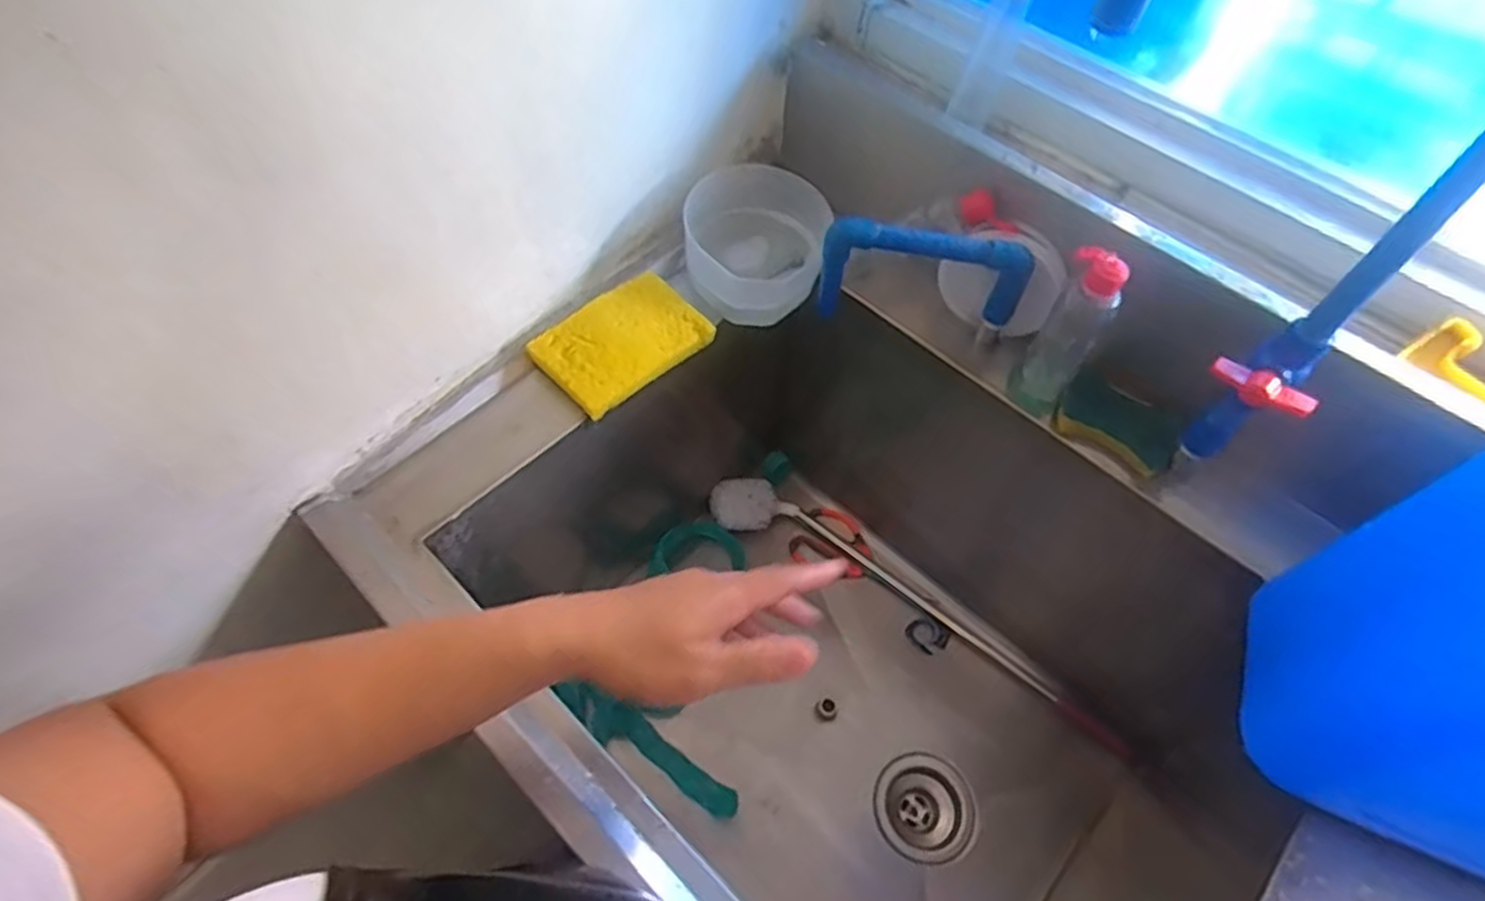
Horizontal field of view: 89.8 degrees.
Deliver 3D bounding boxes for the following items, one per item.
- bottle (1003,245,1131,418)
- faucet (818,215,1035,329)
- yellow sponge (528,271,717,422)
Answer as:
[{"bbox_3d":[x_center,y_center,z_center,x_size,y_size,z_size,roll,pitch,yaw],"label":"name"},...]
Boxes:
[{"bbox_3d":[0.276,-0.098,0.639,0.050,0.163,0.047,32,62,16],"label":"bottle"},{"bbox_3d":[0.163,-0.156,0.674,0.178,0.112,0.024,6,58,2],"label":"faucet"},{"bbox_3d":[-0.109,-0.100,0.677,0.142,0.029,0.094,-39,67,-23],"label":"yellow sponge"}]

